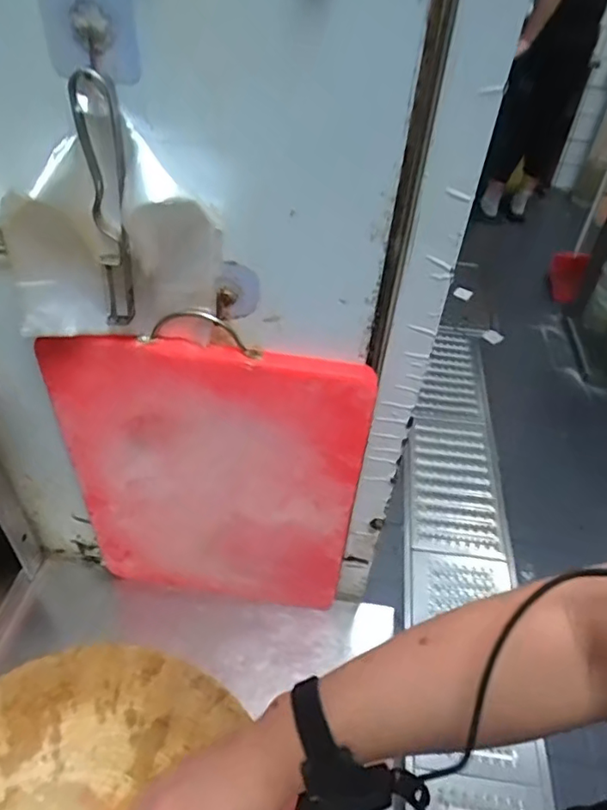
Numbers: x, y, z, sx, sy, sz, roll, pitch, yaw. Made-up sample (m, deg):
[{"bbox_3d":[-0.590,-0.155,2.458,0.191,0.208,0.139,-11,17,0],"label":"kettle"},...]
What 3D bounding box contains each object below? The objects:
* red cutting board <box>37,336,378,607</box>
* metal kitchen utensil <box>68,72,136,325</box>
[{"bbox_3d":[-0.093,0.091,0.595,0.289,0.366,0.025,5,44,2],"label":"red cutting board"},{"bbox_3d":[-0.137,-0.135,0.401,0.031,0.175,0.032,-9,45,-13],"label":"metal kitchen utensil"}]

